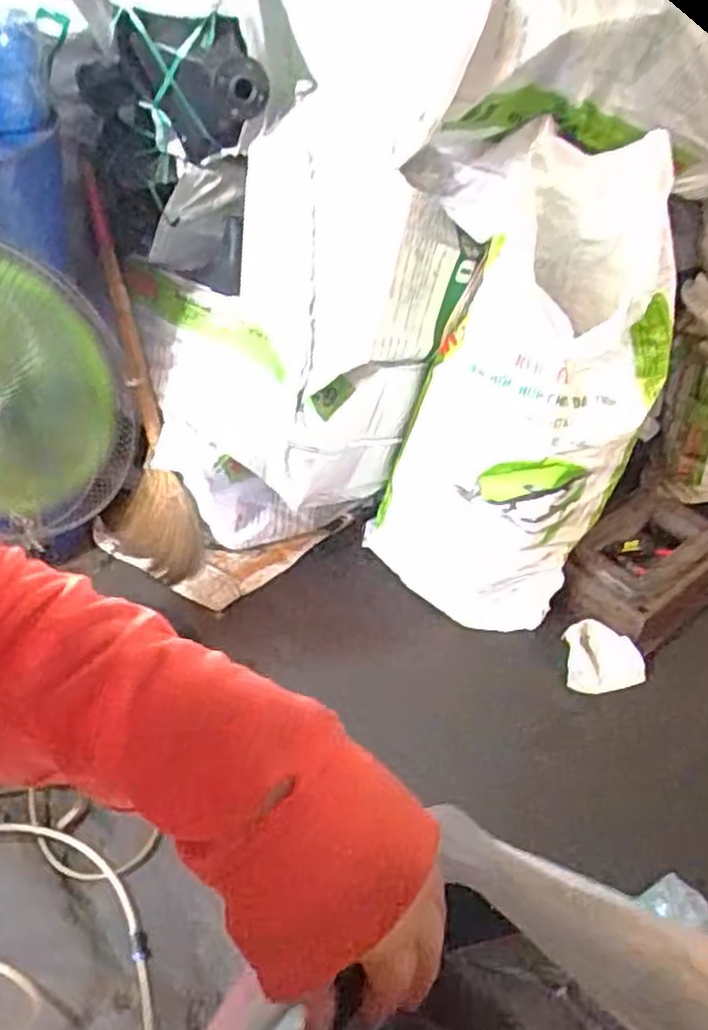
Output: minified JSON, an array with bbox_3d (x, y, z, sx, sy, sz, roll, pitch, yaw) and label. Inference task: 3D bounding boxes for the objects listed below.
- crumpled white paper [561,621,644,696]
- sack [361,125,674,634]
[{"bbox_3d":[0.534,0.304,1.680,0.162,0.021,0.153,0,65,-1],"label":"crumpled white paper"},{"bbox_3d":[0.327,-0.207,1.496,0.438,0.863,0.351,-11,44,-19],"label":"sack"}]

